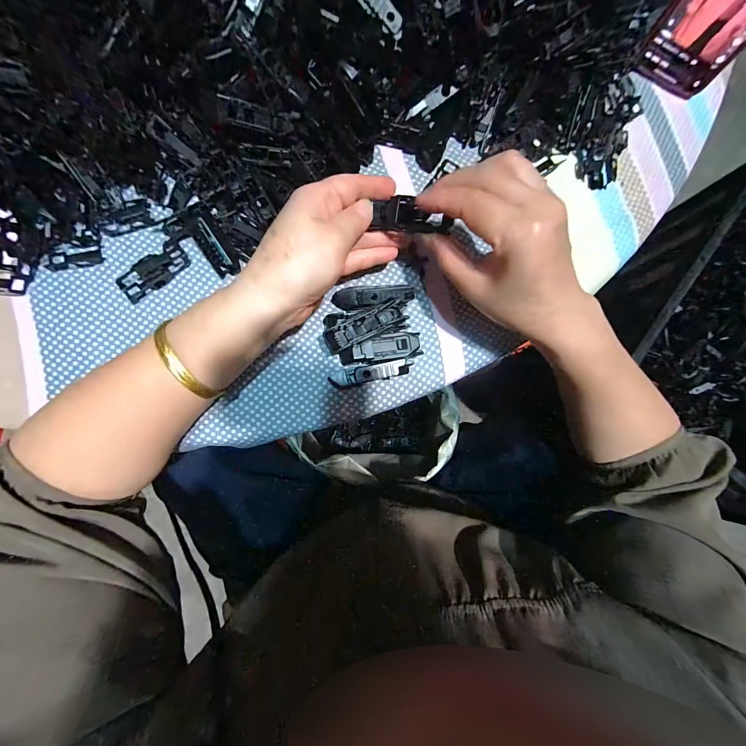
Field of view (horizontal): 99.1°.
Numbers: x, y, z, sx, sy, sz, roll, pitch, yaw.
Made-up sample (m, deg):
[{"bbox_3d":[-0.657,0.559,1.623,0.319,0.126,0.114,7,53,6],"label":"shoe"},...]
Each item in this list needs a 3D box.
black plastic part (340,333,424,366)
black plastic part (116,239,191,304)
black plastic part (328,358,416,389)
[{"bbox_3d":[0.006,-0.019,0.259,0.065,0.016,0.020,-8,86,-5],"label":"black plastic part"},{"bbox_3d":[-0.174,-0.080,0.253,0.057,0.011,0.023,-43,89,-6],"label":"black plastic part"},{"bbox_3d":[-0.001,0.001,0.252,0.064,0.022,0.013,-13,86,-5],"label":"black plastic part"}]

